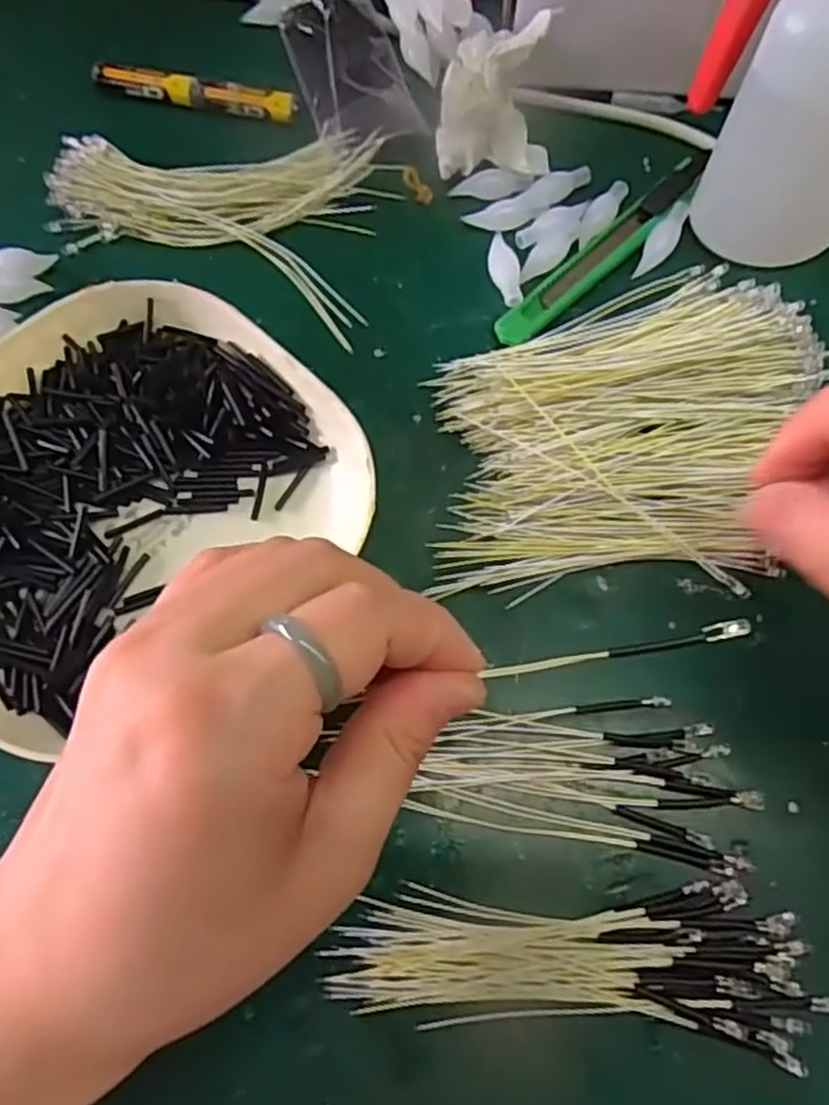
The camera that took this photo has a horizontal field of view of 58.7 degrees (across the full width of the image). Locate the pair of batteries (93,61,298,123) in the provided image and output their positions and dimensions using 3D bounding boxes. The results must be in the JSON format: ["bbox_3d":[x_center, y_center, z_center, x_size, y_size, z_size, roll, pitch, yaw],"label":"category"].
[{"bbox_3d":[-0.090,-0.189,0.301,0.084,0.011,0.009,11,71,4],"label":"pair of batteries"}]

